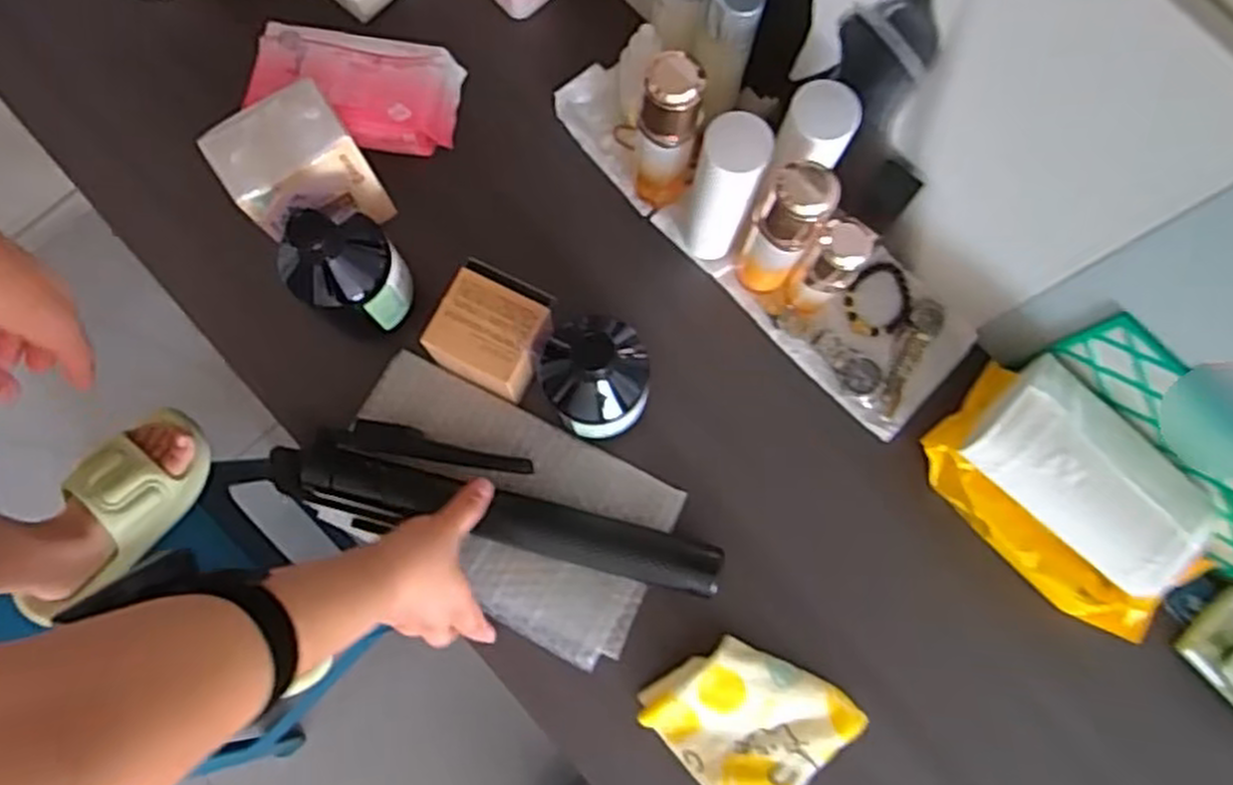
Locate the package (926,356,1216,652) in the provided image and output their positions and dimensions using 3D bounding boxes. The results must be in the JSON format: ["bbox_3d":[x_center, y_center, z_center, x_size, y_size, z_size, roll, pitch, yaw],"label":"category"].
[{"bbox_3d":[0.327,0.078,0.581,0.111,0.094,0.190,-43,82,-8],"label":"package"}]

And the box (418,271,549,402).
[{"bbox_3d":[-0.096,-0.043,0.612,0.081,0.067,0.066,27,80,5],"label":"box"}]

